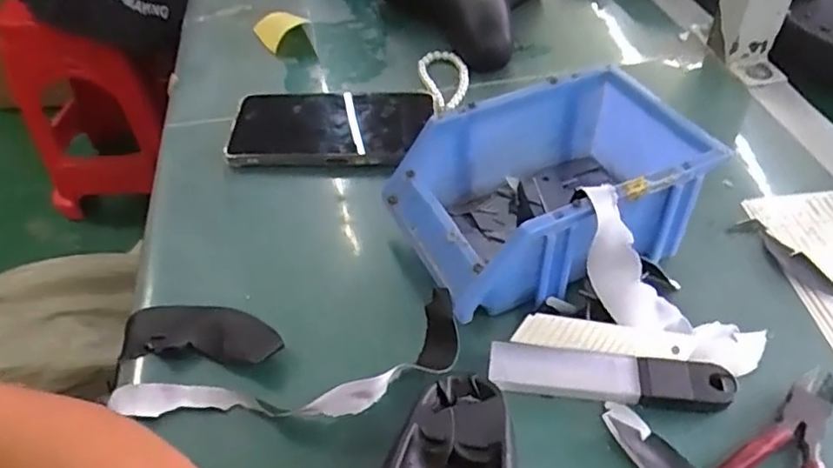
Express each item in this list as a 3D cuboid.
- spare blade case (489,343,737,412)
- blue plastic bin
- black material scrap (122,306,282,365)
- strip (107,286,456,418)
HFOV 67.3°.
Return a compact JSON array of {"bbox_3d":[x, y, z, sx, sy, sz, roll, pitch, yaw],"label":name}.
[{"bbox_3d":[0.104,0.078,0.340,0.126,0.013,0.028,4,46,6],"label":"spare blade case"},{"bbox_3d":[0.094,-0.032,0.404,0.205,0.074,0.122,-18,47,-15],"label":"blue plastic bin"},{"bbox_3d":[-0.128,0.057,0.372,0.097,0.009,0.042,0,46,3],"label":"black material scrap"},{"bbox_3d":[-0.069,0.077,0.338,0.189,0.033,0.046,-12,46,-9],"label":"strip"}]

